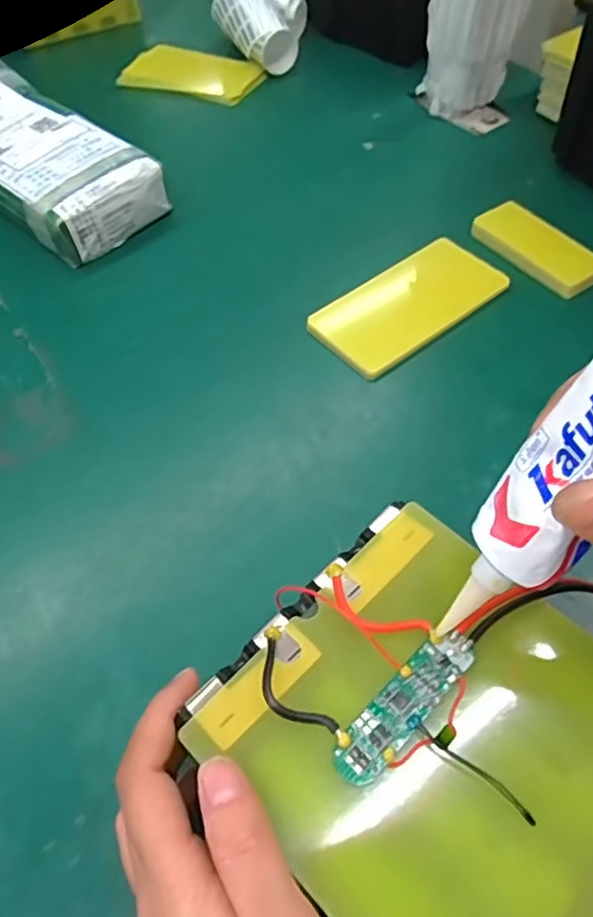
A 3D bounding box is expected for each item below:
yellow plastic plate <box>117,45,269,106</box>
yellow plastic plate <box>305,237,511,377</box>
[{"bbox_3d":[-0.112,-0.401,0.663,0.146,0.014,0.067,17,58,15],"label":"yellow plastic plate"},{"bbox_3d":[0.080,-0.110,0.454,0.137,0.013,0.069,-34,60,-18],"label":"yellow plastic plate"}]

